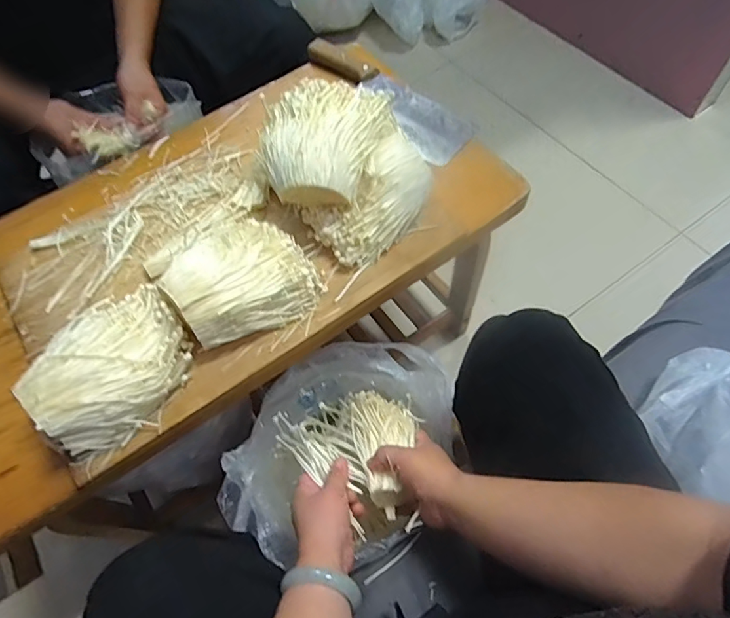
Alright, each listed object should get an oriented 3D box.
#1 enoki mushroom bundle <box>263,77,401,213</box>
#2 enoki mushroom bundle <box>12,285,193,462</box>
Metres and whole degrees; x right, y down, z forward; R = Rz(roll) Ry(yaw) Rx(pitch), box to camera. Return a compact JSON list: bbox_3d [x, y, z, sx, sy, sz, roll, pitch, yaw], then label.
[{"bbox_3d":[-0.049,-0.175,0.527,0.132,0.076,0.136,-2,62,3],"label":"enoki mushroom bundle"},{"bbox_3d":[-0.249,0.053,0.466,0.122,0.059,0.159,38,71,21],"label":"enoki mushroom bundle"}]

